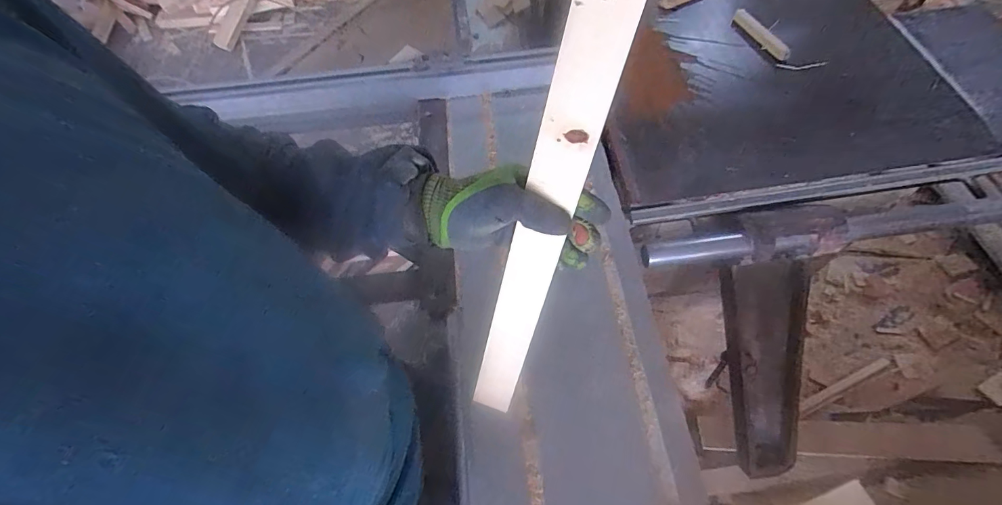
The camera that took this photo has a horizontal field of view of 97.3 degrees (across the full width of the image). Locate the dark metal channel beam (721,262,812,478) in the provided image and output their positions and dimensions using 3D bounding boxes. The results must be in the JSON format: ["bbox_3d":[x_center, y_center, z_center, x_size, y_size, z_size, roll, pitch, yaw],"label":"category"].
[{"bbox_3d":[0.558,0.243,0.939,0.111,0.116,0.435,0,91,-2],"label":"dark metal channel beam"}]

